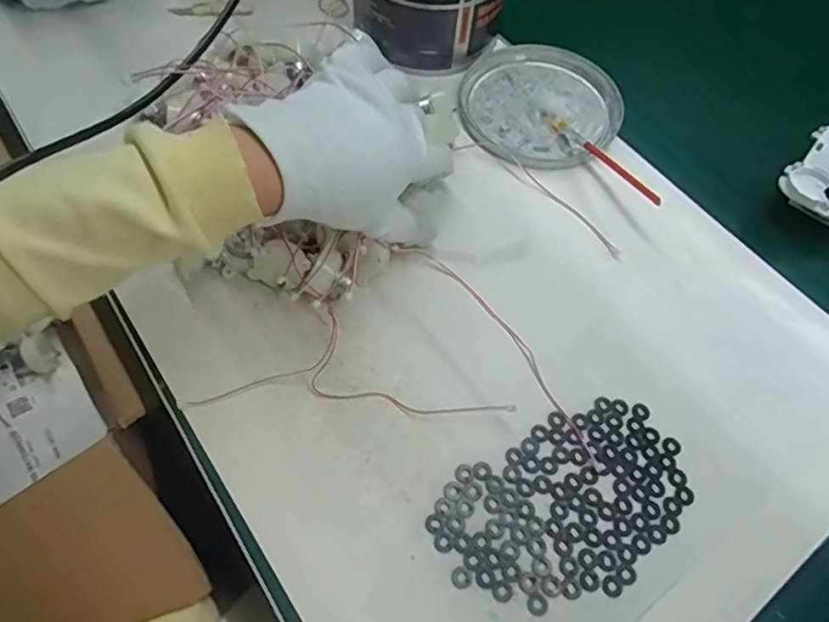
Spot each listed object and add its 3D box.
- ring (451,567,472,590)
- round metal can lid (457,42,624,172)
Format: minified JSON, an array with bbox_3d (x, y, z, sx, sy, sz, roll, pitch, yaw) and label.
[{"bbox_3d":[0.024,0.137,0.301,0.010,0.004,0.010,1,60,-1],"label":"ring"},{"bbox_3d":[0.104,-0.173,0.483,0.131,0.011,0.137,1,60,-1],"label":"round metal can lid"}]

